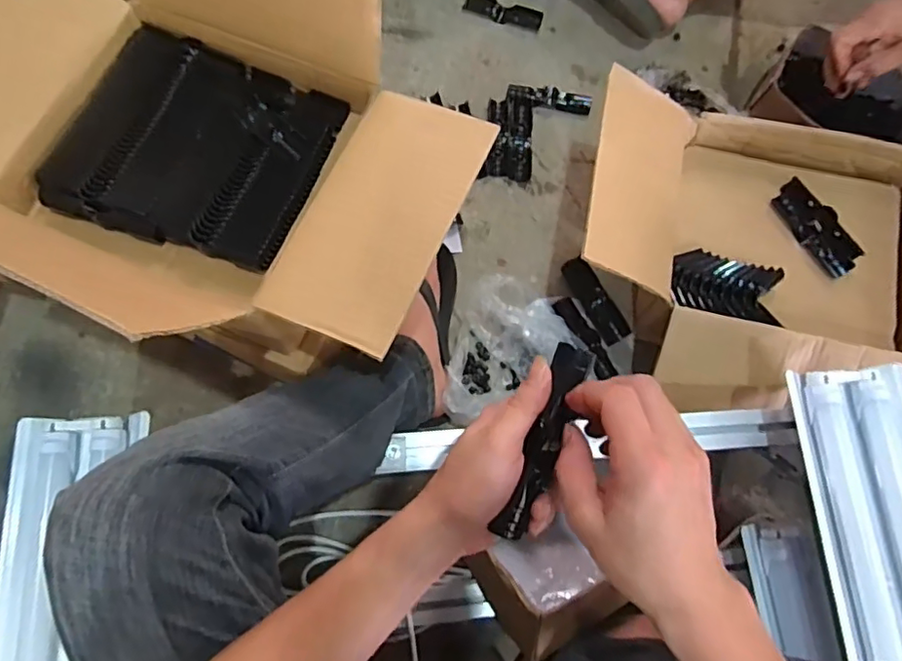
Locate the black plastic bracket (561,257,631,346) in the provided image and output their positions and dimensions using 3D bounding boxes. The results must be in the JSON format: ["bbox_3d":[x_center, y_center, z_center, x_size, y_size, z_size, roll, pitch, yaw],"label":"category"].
[{"bbox_3d":[0.199,-0.042,0.806,0.039,0.023,0.127,-28,77,-7],"label":"black plastic bracket"}]

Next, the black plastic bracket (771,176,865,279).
[{"bbox_3d":[0.468,-0.131,0.747,0.042,0.031,0.133,-29,77,-7],"label":"black plastic bracket"}]

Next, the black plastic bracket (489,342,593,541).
[{"bbox_3d":[0.060,0.071,0.372,0.022,0.017,0.126,20,91,5],"label":"black plastic bracket"}]

